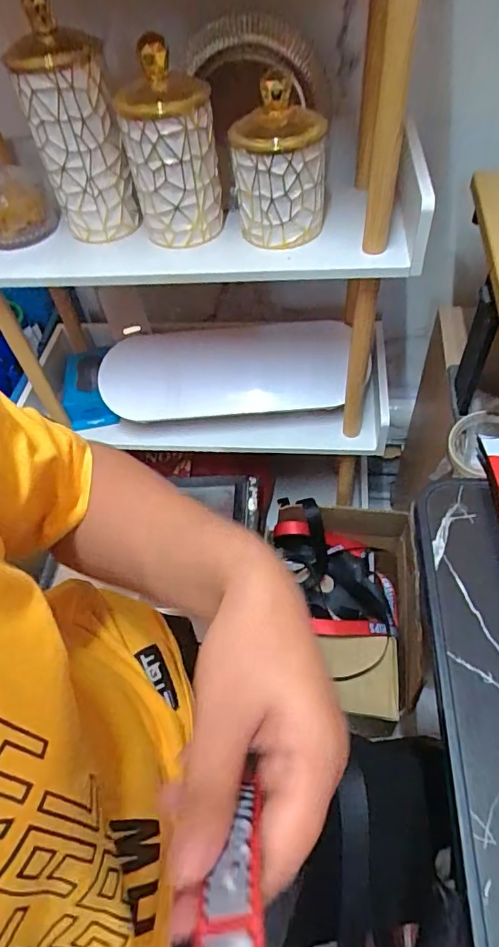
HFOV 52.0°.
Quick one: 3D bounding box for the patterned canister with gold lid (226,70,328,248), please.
[{"bbox_3d":[0.034,-0.357,0.594,0.105,0.141,0.114,-1,52,6],"label":"patterned canister with gold lid"}]

